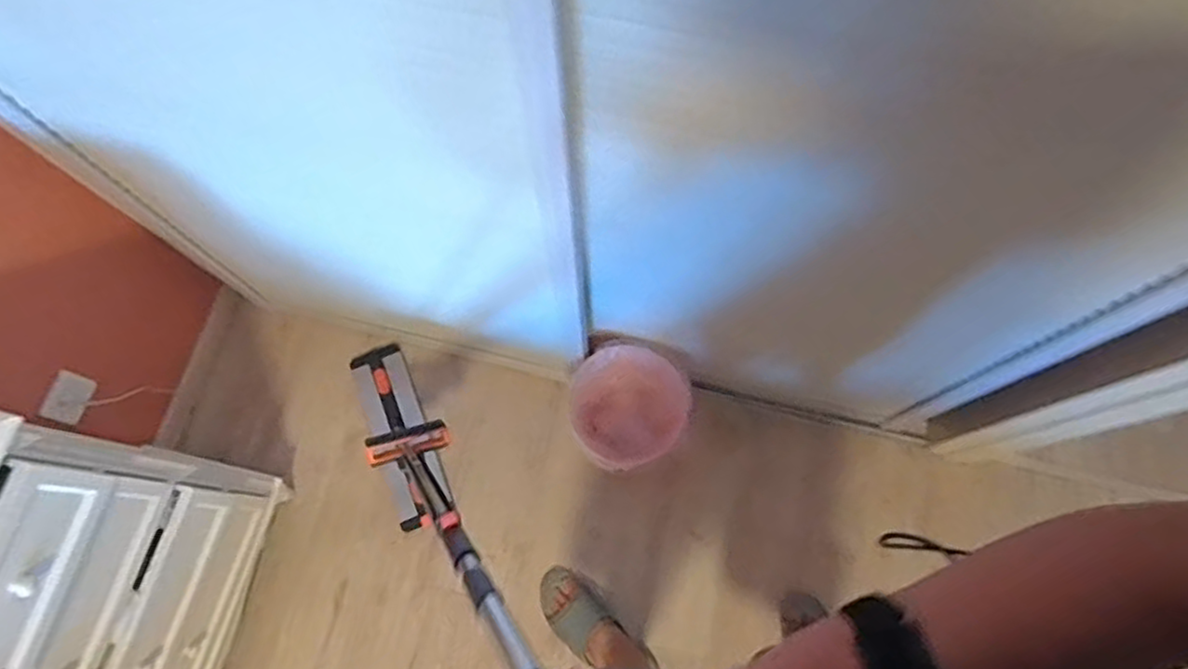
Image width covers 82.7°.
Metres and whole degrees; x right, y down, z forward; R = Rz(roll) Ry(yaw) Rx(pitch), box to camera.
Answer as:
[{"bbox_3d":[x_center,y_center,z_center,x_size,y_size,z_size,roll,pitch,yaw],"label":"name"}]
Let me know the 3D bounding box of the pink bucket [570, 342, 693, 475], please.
[{"bbox_3d":[0.066,0.164,1.407,0.224,0.248,0.225,0,73,0],"label":"pink bucket"}]

